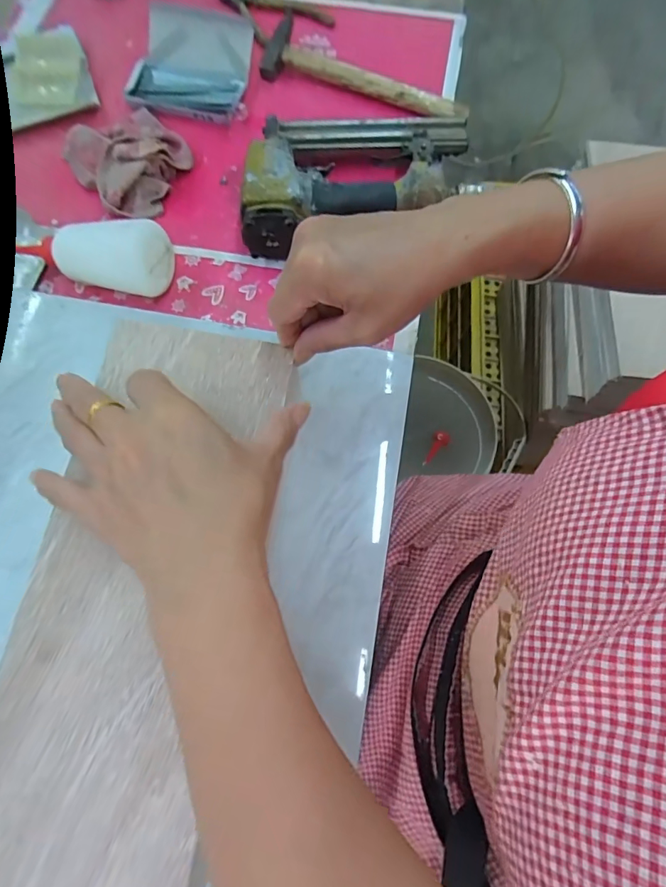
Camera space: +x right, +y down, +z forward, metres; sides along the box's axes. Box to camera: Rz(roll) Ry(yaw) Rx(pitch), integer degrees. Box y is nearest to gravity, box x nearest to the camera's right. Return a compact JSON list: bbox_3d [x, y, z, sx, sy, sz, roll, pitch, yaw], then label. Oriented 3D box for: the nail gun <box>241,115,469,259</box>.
[{"bbox_3d":[0.027,-0.267,0.462,0.223,0.063,0.157,-2,71,-1],"label":"nail gun"}]

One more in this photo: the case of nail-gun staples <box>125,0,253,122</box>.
[{"bbox_3d":[-0.162,-0.434,0.525,0.131,0.041,0.125,10,71,3],"label":"case of nail-gun staples"}]

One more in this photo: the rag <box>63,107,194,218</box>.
[{"bbox_3d":[-0.217,-0.309,0.484,0.108,0.039,0.136,-39,76,-13],"label":"rag"}]

